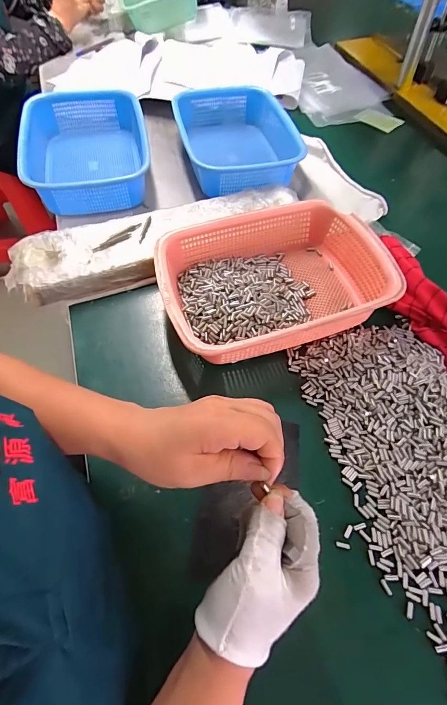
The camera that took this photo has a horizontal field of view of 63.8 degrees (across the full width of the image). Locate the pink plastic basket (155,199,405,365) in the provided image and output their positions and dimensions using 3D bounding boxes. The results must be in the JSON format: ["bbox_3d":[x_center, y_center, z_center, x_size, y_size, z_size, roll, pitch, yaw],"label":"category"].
[{"bbox_3d":[0.065,-0.097,0.492,0.290,0.076,0.212,-15,60,-10],"label":"pink plastic basket"}]

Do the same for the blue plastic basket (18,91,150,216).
[{"bbox_3d":[-0.240,-0.356,0.648,0.201,0.088,0.266,-11,60,-7],"label":"blue plastic basket"}]

